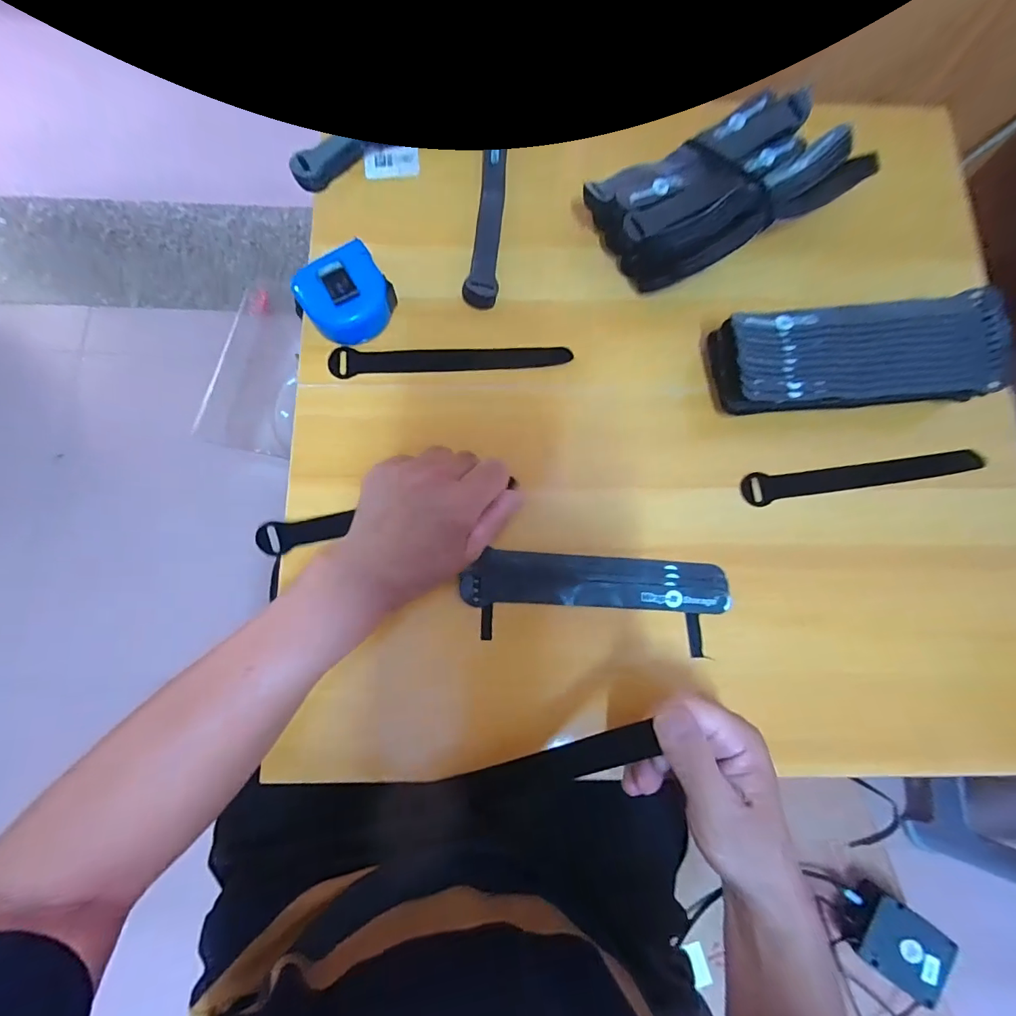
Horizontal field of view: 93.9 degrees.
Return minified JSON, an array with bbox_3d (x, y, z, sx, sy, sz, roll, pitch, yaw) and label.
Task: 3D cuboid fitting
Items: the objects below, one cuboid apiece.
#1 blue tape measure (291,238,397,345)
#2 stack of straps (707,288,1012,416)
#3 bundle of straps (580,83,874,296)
[{"bbox_3d":[-0.131,-0.170,0.382,0.069,0.035,0.058,-31,81,-7],"label":"blue tape measure"},{"bbox_3d":[0.268,-0.116,0.369,0.201,0.045,0.078,-4,79,-2],"label":"stack of straps"},{"bbox_3d":[0.182,-0.269,0.397,0.217,0.047,0.111,-30,81,-7],"label":"bundle of straps"}]

